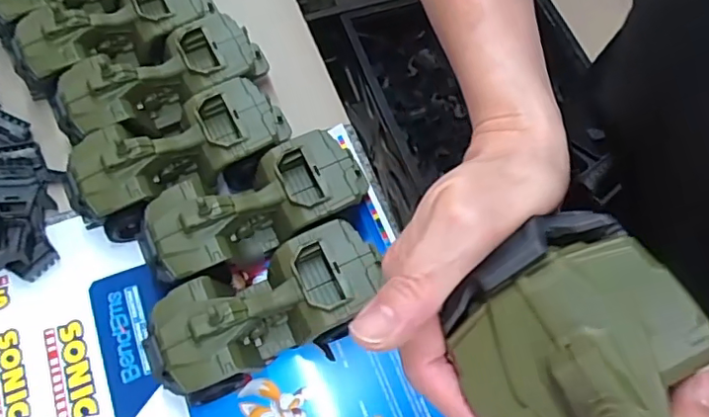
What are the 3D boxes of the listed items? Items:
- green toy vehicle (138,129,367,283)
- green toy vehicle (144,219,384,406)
[{"bbox_3d":[-0.084,0.003,0.484,0.186,0.080,0.076,-22,68,-12],"label":"green toy vehicle"},{"bbox_3d":[-0.068,0.086,0.449,0.179,0.079,0.086,-22,68,-13],"label":"green toy vehicle"}]

